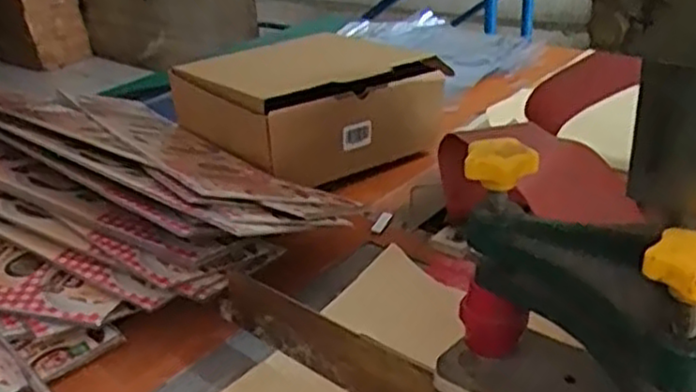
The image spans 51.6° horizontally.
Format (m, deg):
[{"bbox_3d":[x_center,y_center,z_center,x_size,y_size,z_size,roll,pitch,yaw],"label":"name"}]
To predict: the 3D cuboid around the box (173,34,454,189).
[{"bbox_3d":[-0.047,-0.115,0.915,0.263,0.122,0.227,-20,31,-27],"label":"box"}]

